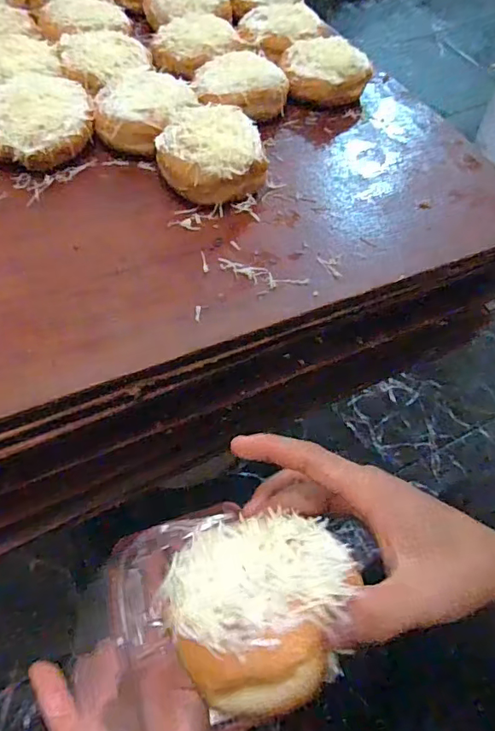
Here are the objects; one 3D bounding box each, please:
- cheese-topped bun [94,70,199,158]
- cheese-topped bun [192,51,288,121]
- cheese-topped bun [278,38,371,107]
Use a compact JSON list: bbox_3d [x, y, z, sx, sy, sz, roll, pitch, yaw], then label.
[{"bbox_3d":[-0.090,-0.228,0.458,0.084,0.041,0.092,1,58,-2],"label":"cheese-topped bun"},{"bbox_3d":[-0.005,-0.258,0.487,0.089,0.038,0.077,5,58,1],"label":"cheese-topped bun"},{"bbox_3d":[0.077,-0.300,0.525,0.093,0.039,0.079,22,59,11],"label":"cheese-topped bun"}]

